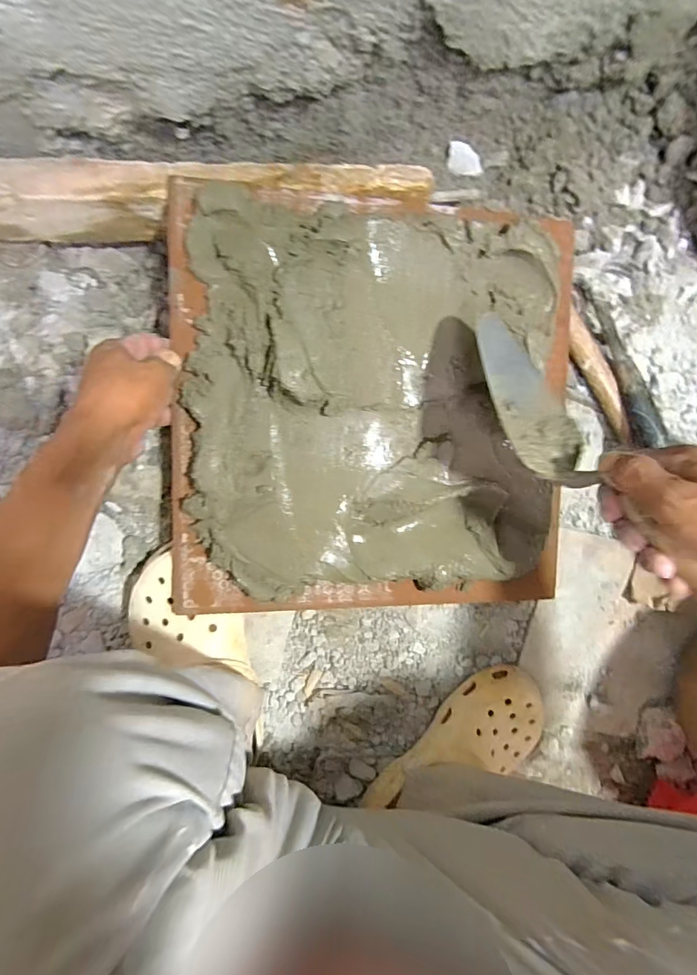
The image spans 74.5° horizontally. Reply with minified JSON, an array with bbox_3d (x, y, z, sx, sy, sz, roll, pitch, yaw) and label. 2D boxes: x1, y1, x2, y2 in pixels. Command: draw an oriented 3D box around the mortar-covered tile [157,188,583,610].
[{"bbox_3d":[0.033,-0.073,0.443,0.384,0.055,0.380,1,90,-6],"label":"mortar-covered tile"}]

